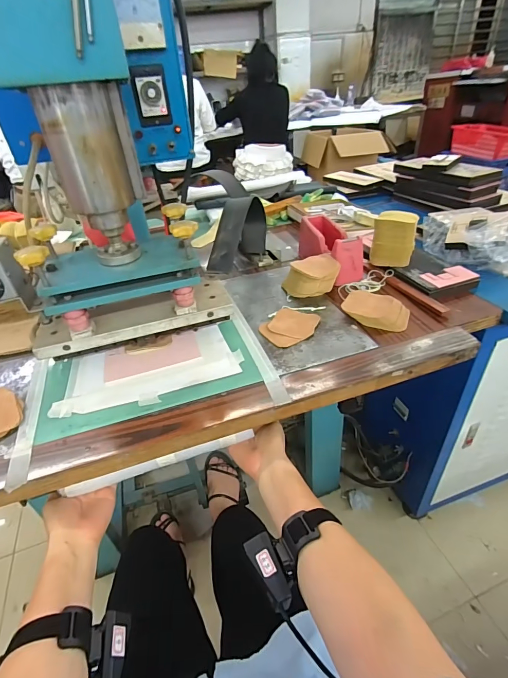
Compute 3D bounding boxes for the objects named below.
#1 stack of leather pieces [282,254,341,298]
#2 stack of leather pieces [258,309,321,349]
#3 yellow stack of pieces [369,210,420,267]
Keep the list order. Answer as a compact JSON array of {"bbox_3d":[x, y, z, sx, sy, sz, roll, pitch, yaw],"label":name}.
[{"bbox_3d":[0.117,-0.132,0.722,0.104,0.061,0.083,-17,39,-16],"label":"stack of leather pieces"},{"bbox_3d":[0.063,-0.023,0.628,0.099,0.009,0.084,-33,45,-31],"label":"stack of leather pieces"},{"bbox_3d":[0.300,-0.220,0.759,0.086,0.091,0.087,10,40,19],"label":"yellow stack of pieces"}]

